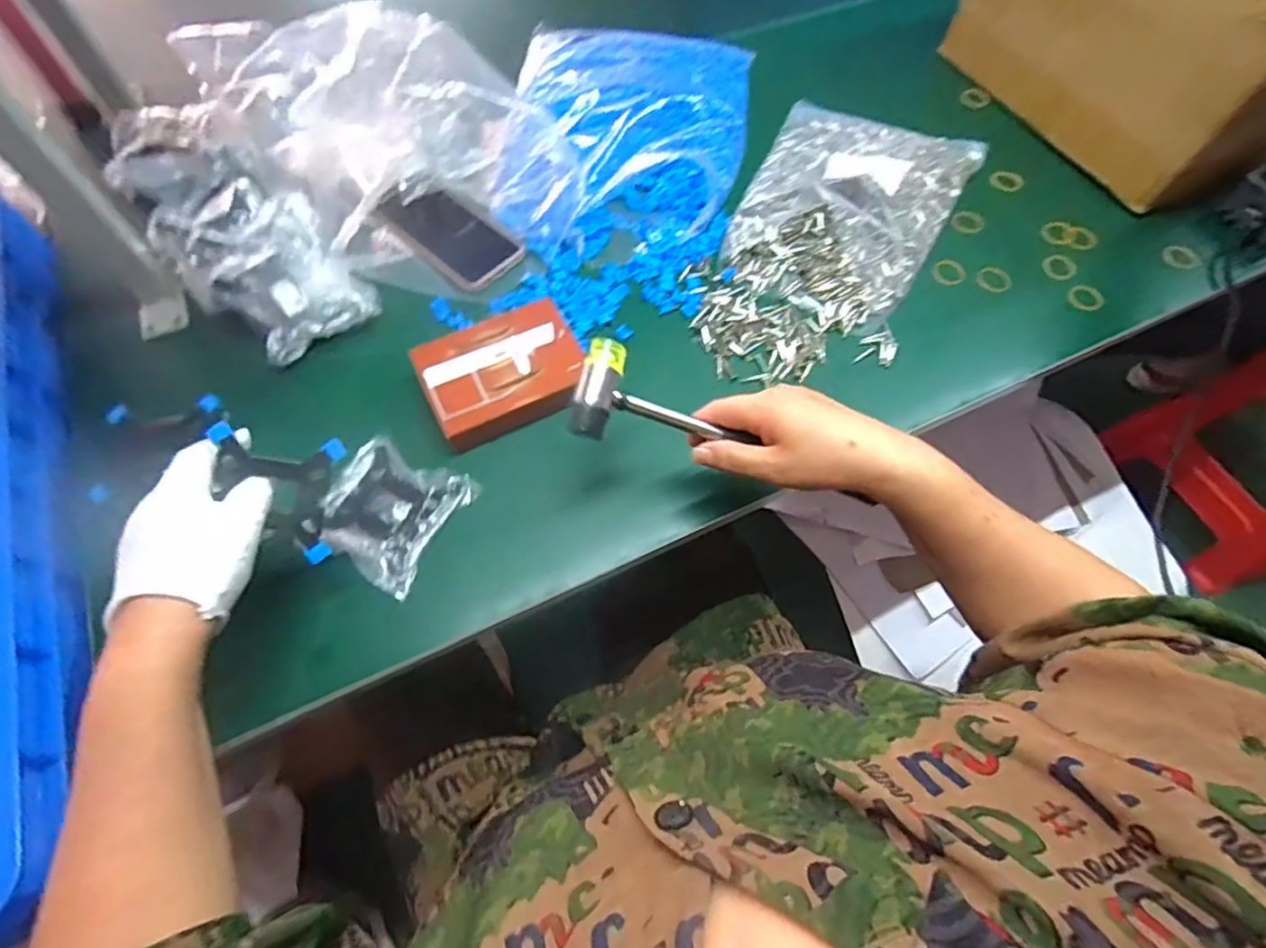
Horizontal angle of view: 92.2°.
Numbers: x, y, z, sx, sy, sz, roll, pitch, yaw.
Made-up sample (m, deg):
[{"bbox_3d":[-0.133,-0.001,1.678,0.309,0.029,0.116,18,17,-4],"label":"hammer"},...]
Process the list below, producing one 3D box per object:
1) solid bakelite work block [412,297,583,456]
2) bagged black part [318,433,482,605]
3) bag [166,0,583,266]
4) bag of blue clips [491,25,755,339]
[{"bbox_3d":[-0.114,-0.088,0.545,0.136,0.030,0.113,-23,67,-11],"label":"solid bakelite work block"},{"bbox_3d":[-0.200,0.029,0.496,0.106,0.015,0.105,27,67,12],"label":"bagged black part"},{"bbox_3d":[-0.254,-0.365,0.621,0.269,0.127,0.332,-32,69,-15],"label":"bag"},{"bbox_3d":[-0.014,-0.344,0.650,0.269,0.062,0.424,6,65,2],"label":"bag of blue clips"}]

